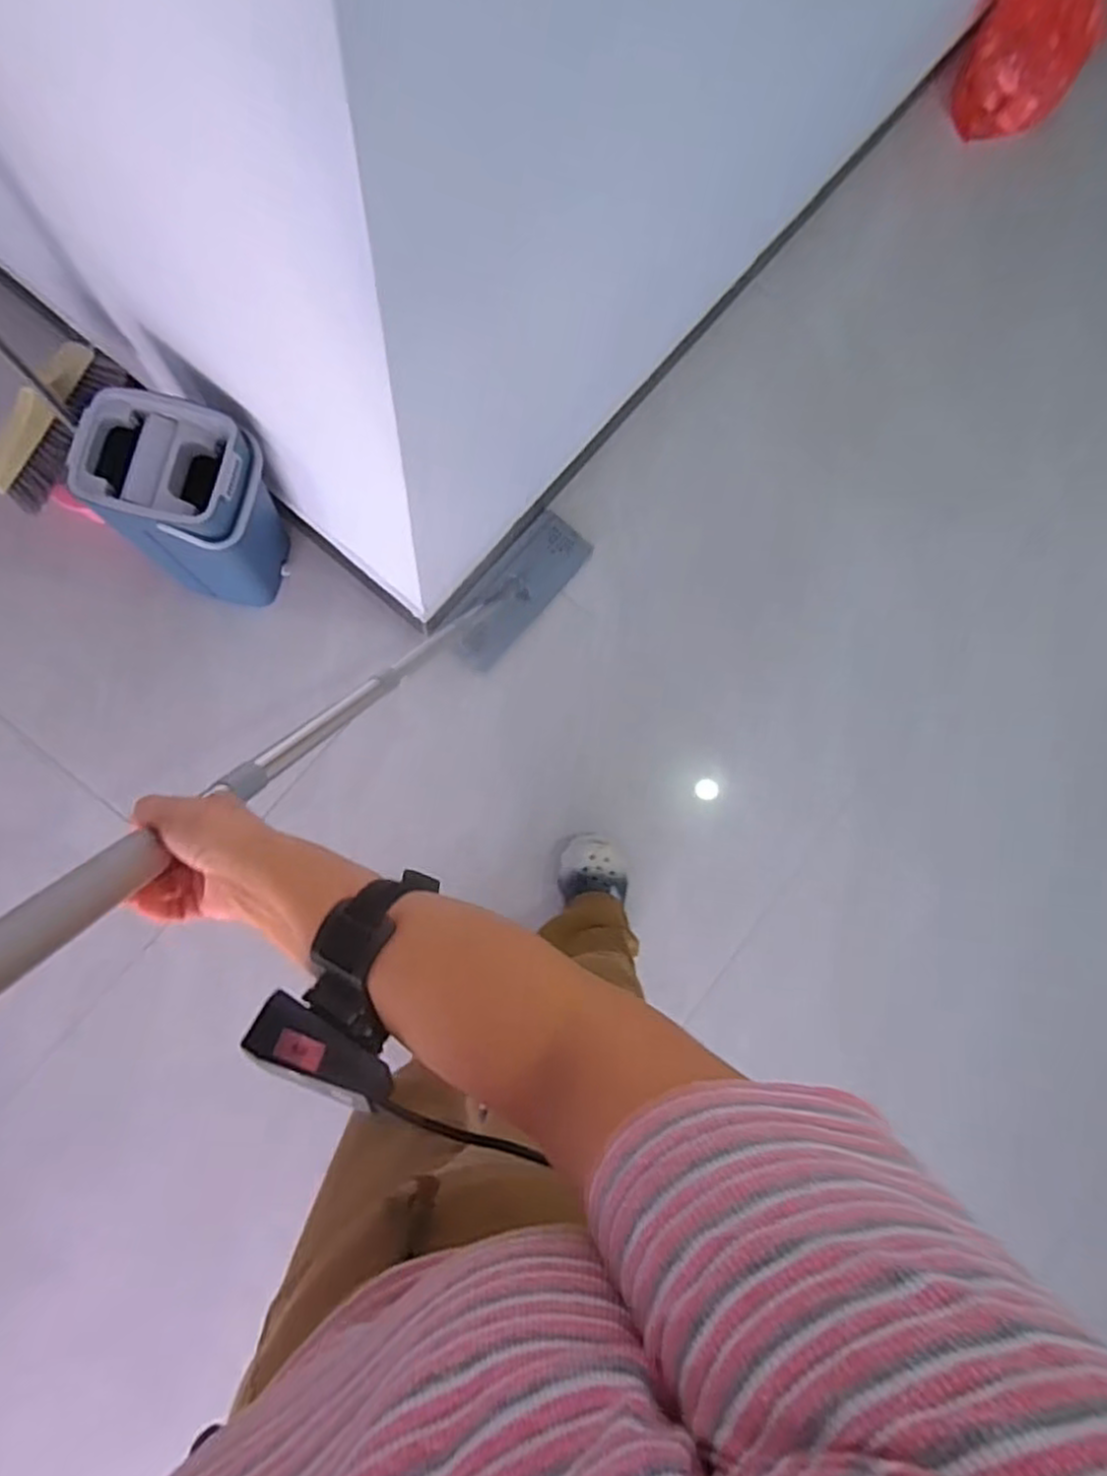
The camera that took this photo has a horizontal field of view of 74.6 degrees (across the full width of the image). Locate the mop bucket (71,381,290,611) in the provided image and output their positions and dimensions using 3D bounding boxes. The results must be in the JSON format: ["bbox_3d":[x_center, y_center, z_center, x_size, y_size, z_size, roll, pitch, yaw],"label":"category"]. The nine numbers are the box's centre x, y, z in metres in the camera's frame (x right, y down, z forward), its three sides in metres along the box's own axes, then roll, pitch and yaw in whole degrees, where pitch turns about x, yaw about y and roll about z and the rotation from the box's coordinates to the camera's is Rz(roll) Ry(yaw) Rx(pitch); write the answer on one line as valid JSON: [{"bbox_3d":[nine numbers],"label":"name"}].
[{"bbox_3d":[-0.533,-0.343,1.090,0.210,0.316,0.170,12,82,-7],"label":"mop bucket"}]

